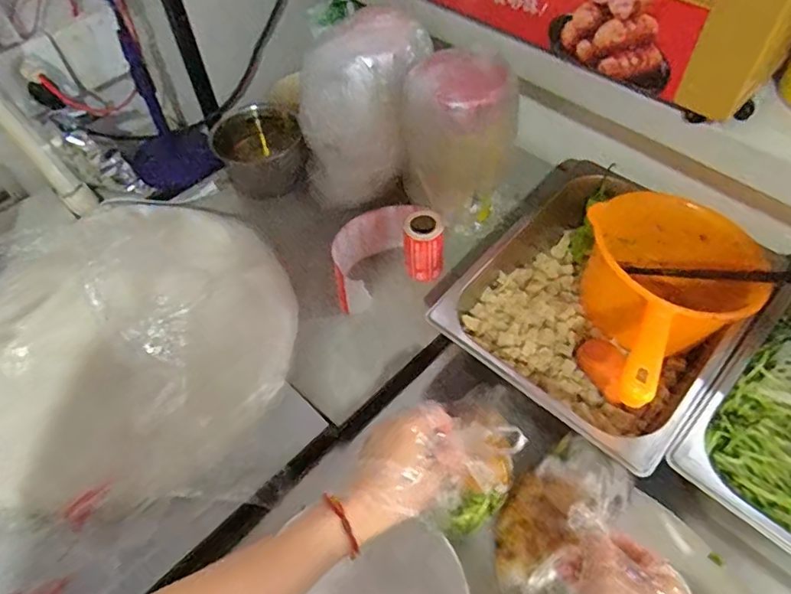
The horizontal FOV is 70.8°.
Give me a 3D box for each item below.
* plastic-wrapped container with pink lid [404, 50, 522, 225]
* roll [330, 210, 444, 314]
[{"bbox_3d":[0.075,-0.196,0.670,0.128,0.152,0.113,-33,59,-20],"label":"plastic-wrapped container with pink lid"},{"bbox_3d":[-0.013,-0.055,0.686,0.145,0.066,0.091,-23,56,-13],"label":"roll"}]

